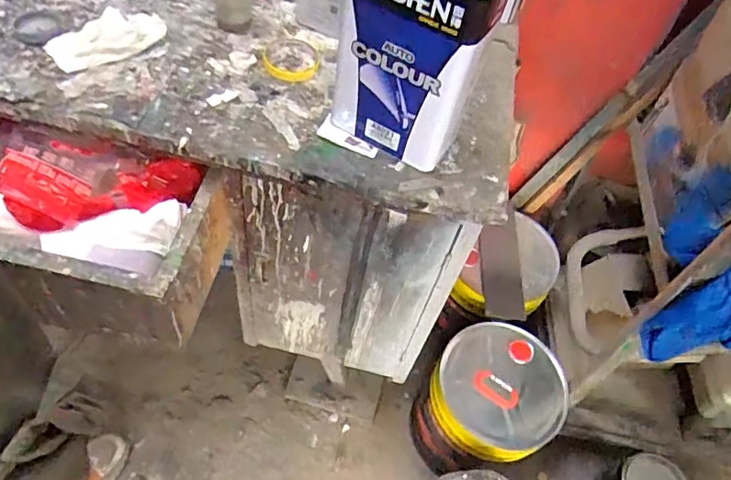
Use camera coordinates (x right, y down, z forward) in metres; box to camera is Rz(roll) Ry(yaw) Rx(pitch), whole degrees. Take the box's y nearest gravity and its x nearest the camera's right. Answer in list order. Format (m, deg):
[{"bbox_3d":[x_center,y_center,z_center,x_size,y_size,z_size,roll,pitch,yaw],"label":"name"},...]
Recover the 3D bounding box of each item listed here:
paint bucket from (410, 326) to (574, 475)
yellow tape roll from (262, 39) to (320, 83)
[{"bbox_3d":[0.271,0.378,1.207,0.262,0.297,0.249,4,54,-6],"label":"paint bucket"},{"bbox_3d":[-0.113,-0.275,0.826,0.082,0.019,0.100,13,53,1],"label":"yellow tape roll"}]

